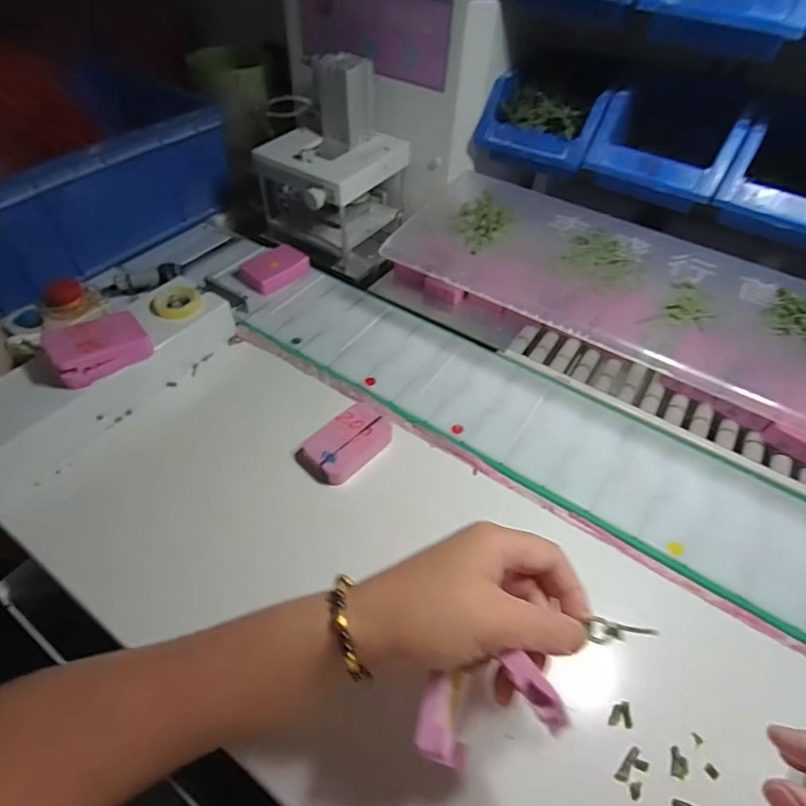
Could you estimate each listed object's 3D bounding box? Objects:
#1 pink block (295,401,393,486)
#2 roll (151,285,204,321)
[{"bbox_3d":[-0.043,0.031,0.415,0.049,0.017,0.088,37,61,24],"label":"pink block"},{"bbox_3d":[-0.219,-0.096,0.469,0.044,0.018,0.044,1,50,-2],"label":"roll"}]

